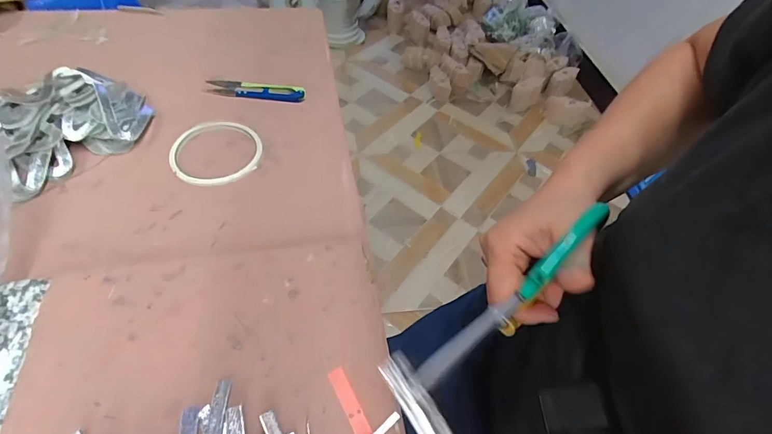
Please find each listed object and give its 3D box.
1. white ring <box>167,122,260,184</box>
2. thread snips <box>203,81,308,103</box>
[{"bbox_3d":[-0.174,-0.068,0.414,0.089,0.010,0.085,4,51,-5],"label":"white ring"},{"bbox_3d":[-0.157,-0.152,0.483,0.116,0.011,0.026,8,51,-2],"label":"thread snips"}]

